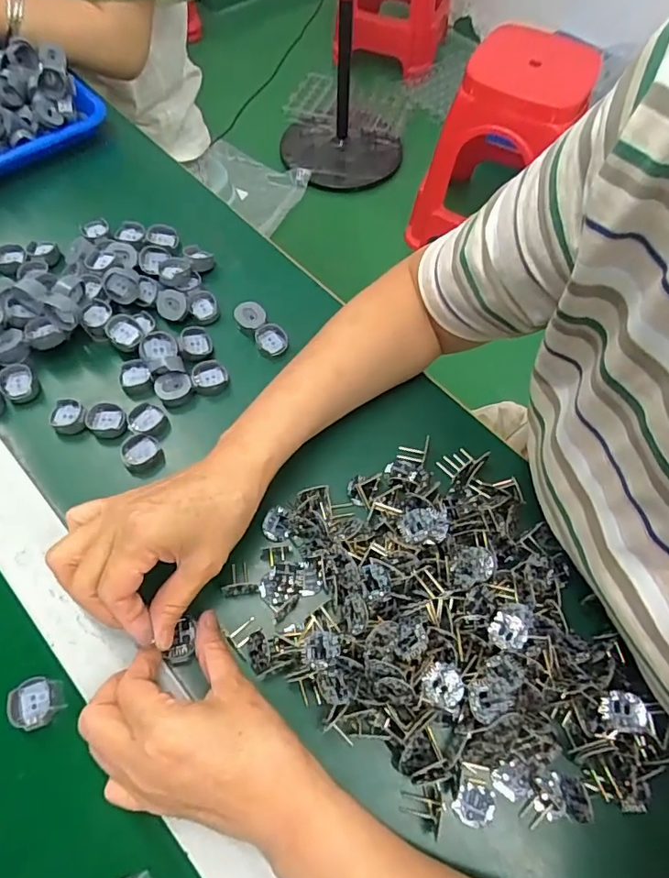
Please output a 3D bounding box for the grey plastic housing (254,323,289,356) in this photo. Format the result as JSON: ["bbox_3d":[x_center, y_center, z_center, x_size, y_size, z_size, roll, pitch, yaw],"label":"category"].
[{"bbox_3d":[-0.055,-0.087,0.452,0.027,0.009,0.027,1,65,-3],"label":"grey plastic housing"}]

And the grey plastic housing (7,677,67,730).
[{"bbox_3d":[-0.195,0.174,0.340,0.029,0.027,0.029,0,58,-22],"label":"grey plastic housing"}]

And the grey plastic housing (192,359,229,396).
[{"bbox_3d":[-0.104,-0.052,0.434,0.029,0.010,0.029,-8,65,-6],"label":"grey plastic housing"}]

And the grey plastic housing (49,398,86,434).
[{"bbox_3d":[-0.210,-0.018,0.411,0.027,0.011,0.027,-2,66,-4],"label":"grey plastic housing"}]

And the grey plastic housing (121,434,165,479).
[{"bbox_3d":[-0.149,0.013,0.402,0.029,0.016,0.028,1,65,-3],"label":"grey plastic housing"}]

